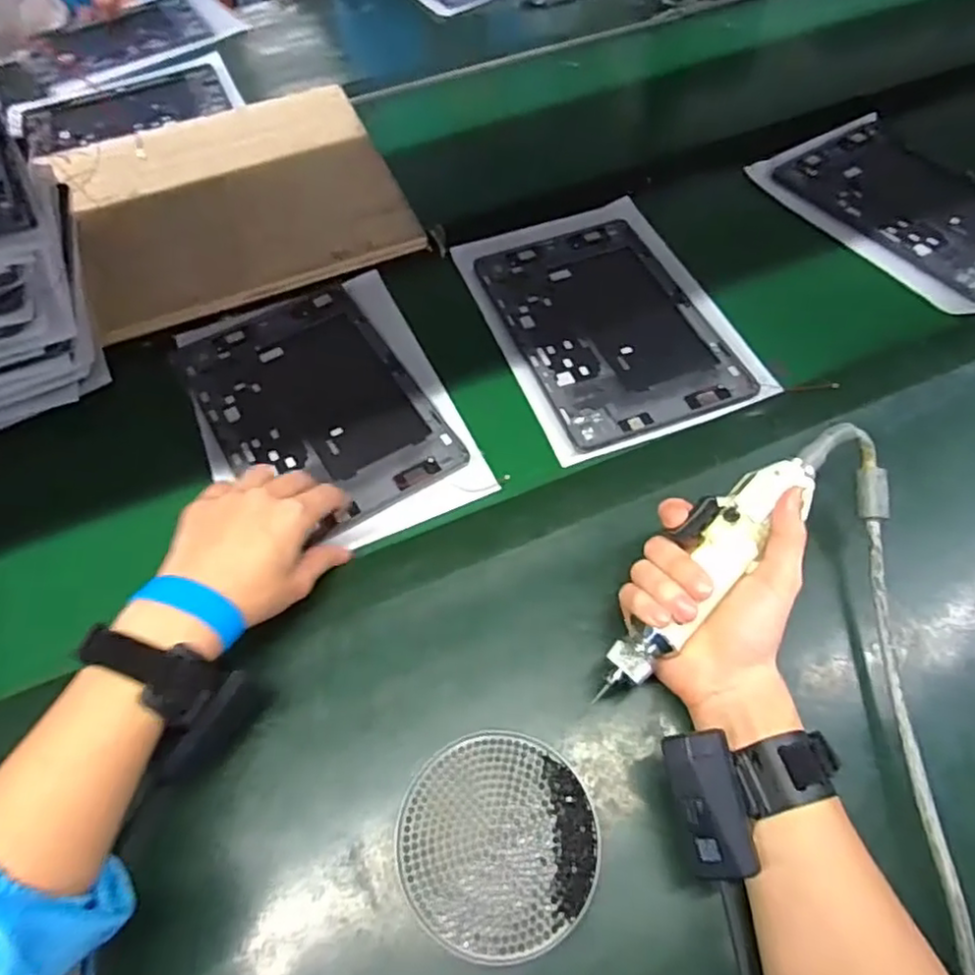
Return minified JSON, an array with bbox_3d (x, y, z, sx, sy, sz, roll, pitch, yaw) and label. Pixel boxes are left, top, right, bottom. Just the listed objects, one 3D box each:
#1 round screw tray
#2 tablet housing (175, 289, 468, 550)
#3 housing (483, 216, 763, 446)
[{"bbox_3d":[0.007,0.204,0.376,0.110,0.010,0.114,0,57,1],"label":"round screw tray"},{"bbox_3d":[-0.148,-0.071,0.555,0.162,0.010,0.245,-30,61,-13],"label":"tablet housing"},{"bbox_3d":[0.108,-0.152,0.596,0.161,0.007,0.254,-18,59,-11],"label":"housing"}]

